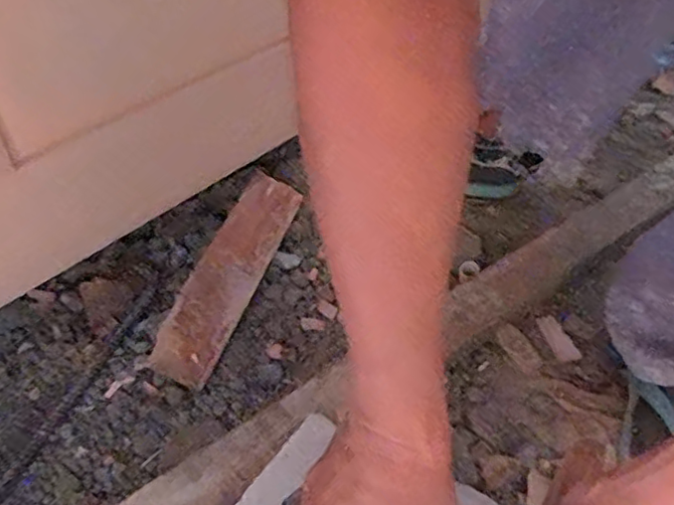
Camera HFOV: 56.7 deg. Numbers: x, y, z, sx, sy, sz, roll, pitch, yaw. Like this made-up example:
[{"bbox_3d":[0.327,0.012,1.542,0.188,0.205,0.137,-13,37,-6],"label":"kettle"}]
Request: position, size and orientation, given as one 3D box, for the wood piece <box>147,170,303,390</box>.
[{"bbox_3d":[-0.122,0.019,0.720,0.071,0.009,0.281,30,55,-7],"label":"wood piece"}]

